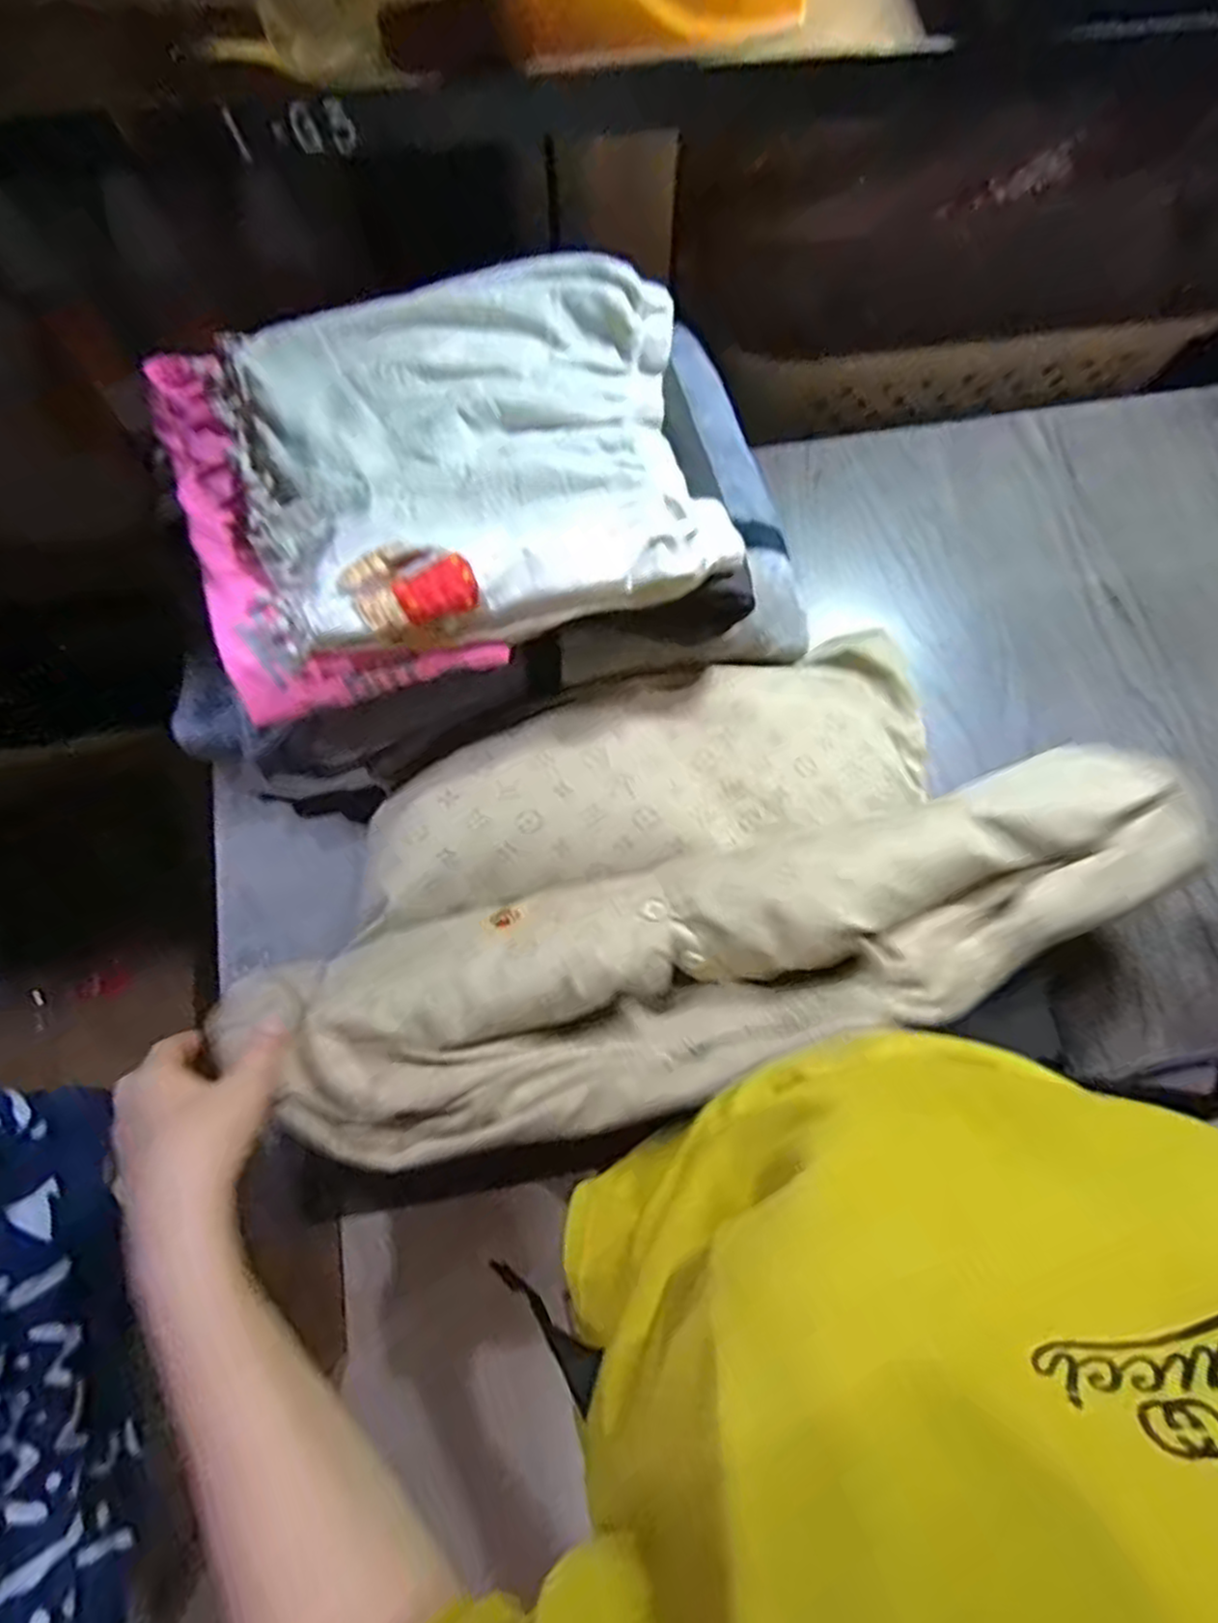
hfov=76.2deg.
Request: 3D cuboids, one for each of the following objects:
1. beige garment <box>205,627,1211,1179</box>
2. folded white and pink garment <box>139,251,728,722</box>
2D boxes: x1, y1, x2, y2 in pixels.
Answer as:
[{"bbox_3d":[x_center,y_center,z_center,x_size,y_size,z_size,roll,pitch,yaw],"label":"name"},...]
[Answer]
[{"bbox_3d":[0.056,0.039,0.537,0.564,0.114,0.274,-19,75,-6],"label":"beige garment"},{"bbox_3d":[-0.107,-0.227,0.509,0.329,0.049,0.255,-18,75,-6],"label":"folded white and pink garment"}]

